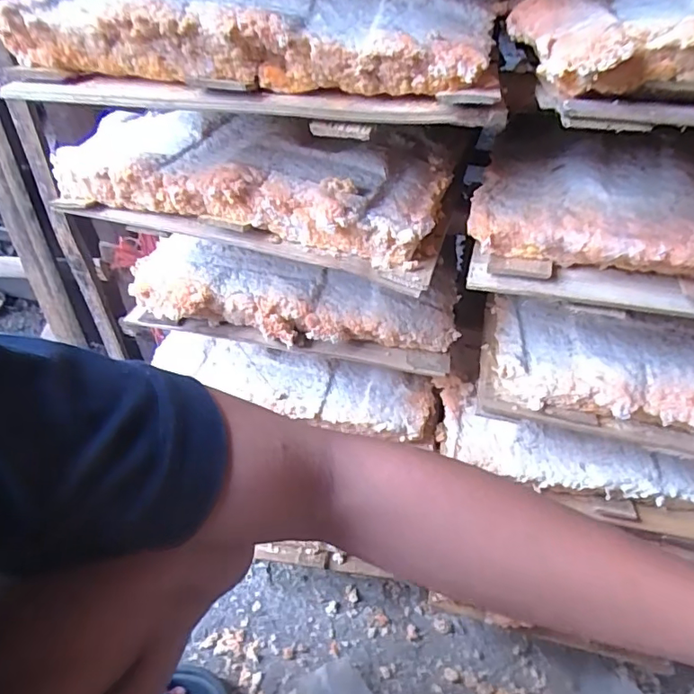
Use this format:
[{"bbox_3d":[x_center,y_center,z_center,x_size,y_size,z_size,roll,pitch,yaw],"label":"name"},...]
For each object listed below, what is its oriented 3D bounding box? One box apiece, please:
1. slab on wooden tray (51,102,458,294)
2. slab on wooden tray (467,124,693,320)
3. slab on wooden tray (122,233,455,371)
[{"bbox_3d":[-0.055,-0.098,0.304,0.222,0.047,0.092,12,43,14],"label":"slab on wooden tray"},{"bbox_3d":[0.181,-0.066,0.267,0.223,0.056,0.114,14,44,16],"label":"slab on wooden tray"},{"bbox_3d":[-0.036,-0.037,0.368,0.221,0.045,0.091,4,42,6],"label":"slab on wooden tray"}]

